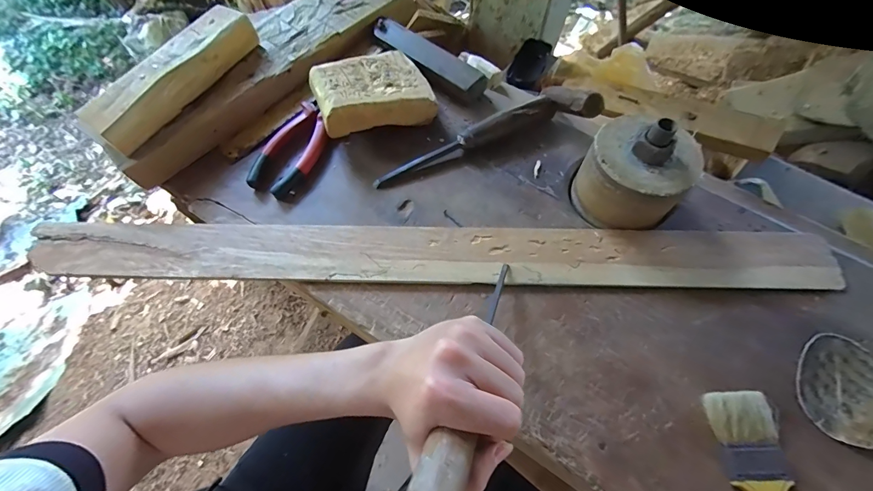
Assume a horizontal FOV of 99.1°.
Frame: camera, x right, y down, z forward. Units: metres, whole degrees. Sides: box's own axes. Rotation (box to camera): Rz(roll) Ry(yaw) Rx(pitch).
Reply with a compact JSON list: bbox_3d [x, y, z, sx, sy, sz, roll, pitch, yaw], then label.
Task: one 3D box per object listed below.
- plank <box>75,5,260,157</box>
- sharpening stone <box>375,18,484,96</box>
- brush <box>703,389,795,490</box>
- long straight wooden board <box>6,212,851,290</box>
[{"bbox_3d":[-0.308,-0.202,0.437,0.058,0.039,0.218,28,68,12],"label":"plank"},{"bbox_3d":[-0.011,-0.255,0.502,0.179,0.023,0.033,40,72,18],"label":"sharpening stone"},{"bbox_3d":[0.260,0.205,0.283,0.049,0.013,0.175,-4,65,0],"label":"brush"},{"bbox_3d":[-0.013,-0.002,0.392,0.810,0.017,0.068,1,65,2],"label":"long straight wooden board"}]

